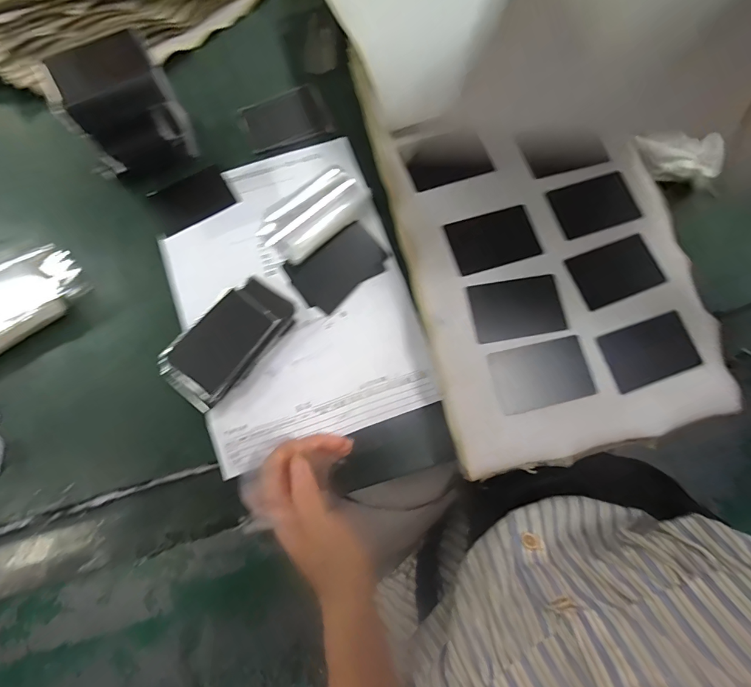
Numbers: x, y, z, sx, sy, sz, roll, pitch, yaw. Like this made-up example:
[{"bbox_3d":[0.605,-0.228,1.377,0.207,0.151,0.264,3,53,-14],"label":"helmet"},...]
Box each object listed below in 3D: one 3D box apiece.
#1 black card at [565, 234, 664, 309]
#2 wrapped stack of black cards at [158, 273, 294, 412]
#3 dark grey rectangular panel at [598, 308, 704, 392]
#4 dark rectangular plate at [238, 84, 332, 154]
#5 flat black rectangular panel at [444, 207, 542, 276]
[{"bbox_3d":[0.221,-0.066,0.374,0.079,0.008,0.051,-20,78,-8],"label":"black card"},{"bbox_3d":[-0.130,-0.002,0.360,0.058,0.033,0.120,36,77,7],"label":"wrapped stack of black cards"},{"bbox_3d":[0.241,0.006,0.353,0.081,0.004,0.051,-18,77,-7],"label":"dark grey rectangular panel"},{"bbox_3d":[-0.099,-0.243,0.437,0.090,0.004,0.058,-23,81,-5],"label":"dark rectangular plate"},{"bbox_3d":[0.109,-0.096,0.372,0.080,0.005,0.052,-17,77,-6],"label":"flat black rectangular panel"}]

